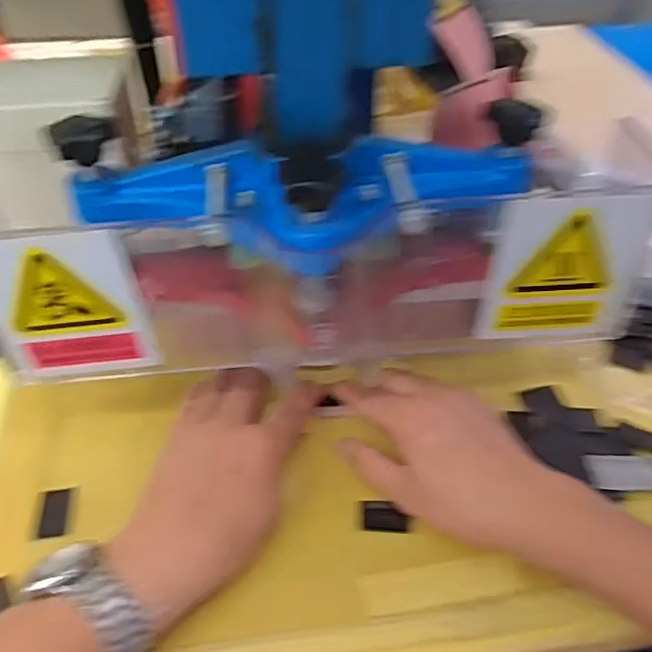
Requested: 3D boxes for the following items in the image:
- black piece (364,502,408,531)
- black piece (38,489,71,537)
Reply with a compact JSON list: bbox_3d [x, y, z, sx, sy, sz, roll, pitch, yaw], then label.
[{"bbox_3d":[0.039,0.124,0.395,0.028,0.007,0.018,0,44,1],"label":"black piece"},{"bbox_3d":[-0.182,0.124,0.406,0.016,0.004,0.034,-6,44,-6],"label":"black piece"}]

